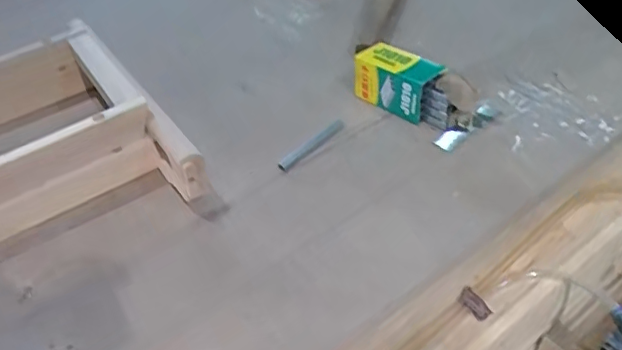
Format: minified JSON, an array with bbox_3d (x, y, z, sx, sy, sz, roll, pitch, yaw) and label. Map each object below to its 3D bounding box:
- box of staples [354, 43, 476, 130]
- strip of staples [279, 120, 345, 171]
[{"bbox_3d":[0.132,-0.118,0.755,0.166,0.057,0.062,30,54,34],"label":"box of staples"},{"bbox_3d":[0.003,-0.039,0.734,0.016,0.011,0.111,30,54,34],"label":"strip of staples"}]

